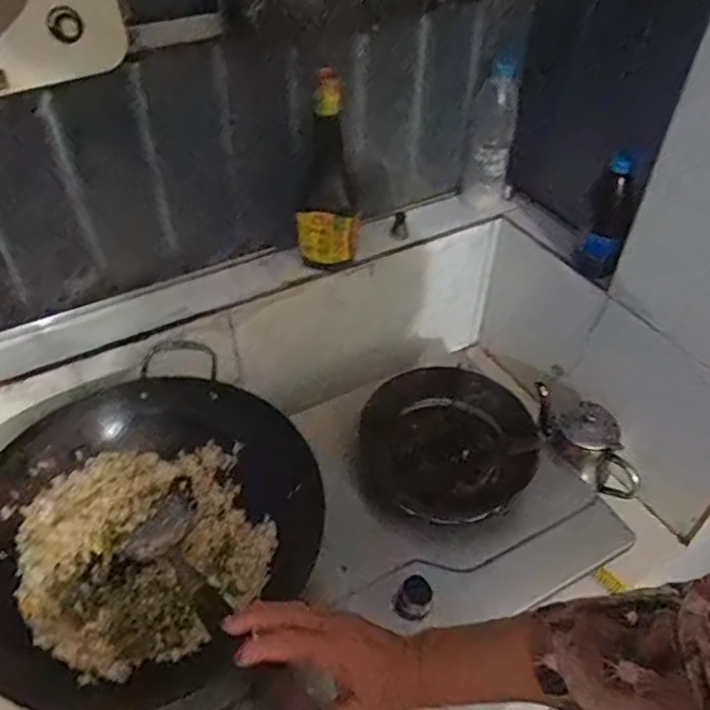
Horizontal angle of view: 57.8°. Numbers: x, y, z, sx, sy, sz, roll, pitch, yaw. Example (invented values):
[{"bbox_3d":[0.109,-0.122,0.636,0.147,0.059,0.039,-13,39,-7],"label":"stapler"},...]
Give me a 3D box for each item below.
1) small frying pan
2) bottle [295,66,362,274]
[{"bbox_3d":[0.132,0.121,0.905,0.236,0.058,0.216,0,46,0],"label":"small frying pan"},{"bbox_3d":[-0.036,-0.231,0.816,0.075,0.259,0.073,3,46,2],"label":"bottle"}]

